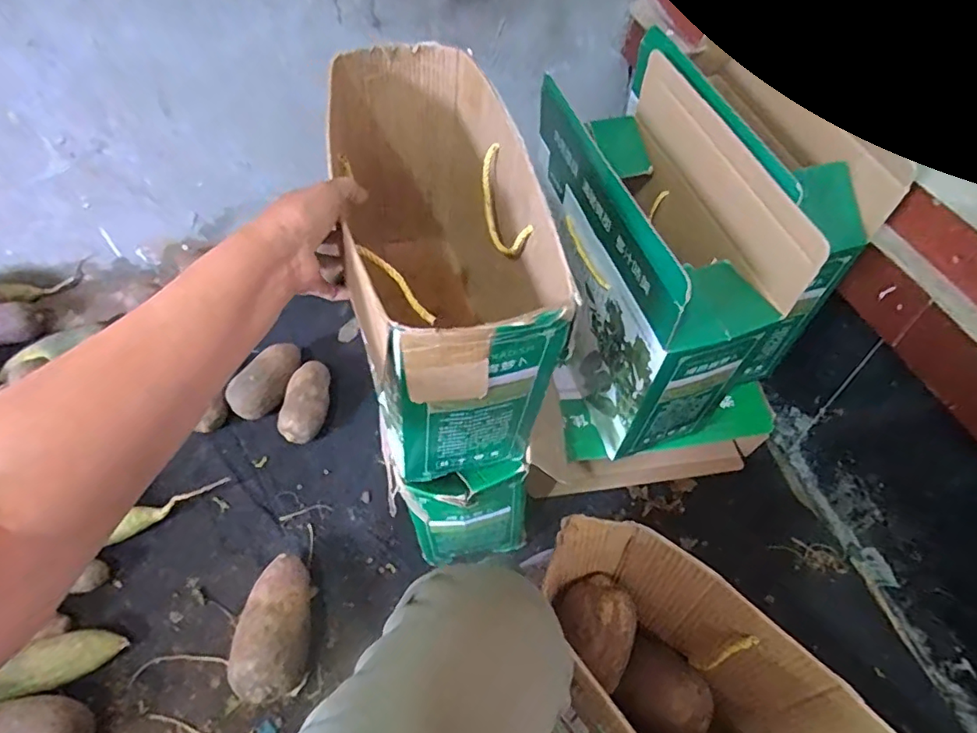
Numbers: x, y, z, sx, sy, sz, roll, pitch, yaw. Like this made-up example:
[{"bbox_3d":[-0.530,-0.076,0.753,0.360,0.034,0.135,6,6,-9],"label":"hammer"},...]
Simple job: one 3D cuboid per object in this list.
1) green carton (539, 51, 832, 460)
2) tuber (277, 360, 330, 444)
[{"bbox_3d":[0.185,-0.121,0.697,0.150,0.349,0.354,-15,53,-11],"label":"green carton"},{"bbox_3d":[-0.303,0.062,0.924,0.072,0.065,0.155,1,52,2],"label":"tuber"}]

